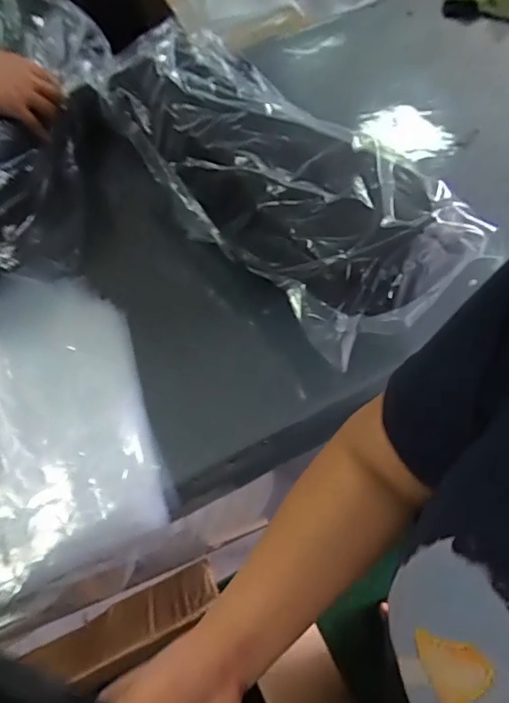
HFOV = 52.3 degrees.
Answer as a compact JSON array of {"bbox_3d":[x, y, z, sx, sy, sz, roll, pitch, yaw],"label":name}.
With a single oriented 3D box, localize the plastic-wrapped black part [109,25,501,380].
[{"bbox_3d":[0.021,-0.237,0.685,0.242,0.120,0.558,-37,62,-17],"label":"plastic-wrapped black part"}]

